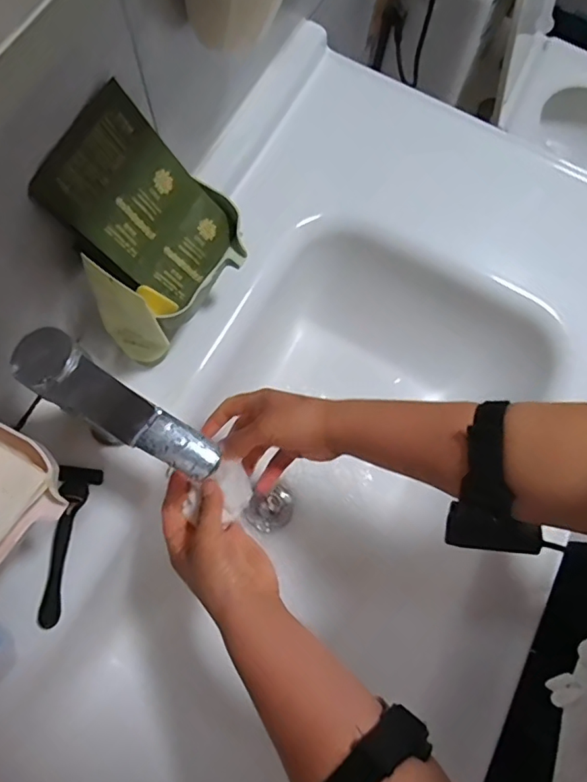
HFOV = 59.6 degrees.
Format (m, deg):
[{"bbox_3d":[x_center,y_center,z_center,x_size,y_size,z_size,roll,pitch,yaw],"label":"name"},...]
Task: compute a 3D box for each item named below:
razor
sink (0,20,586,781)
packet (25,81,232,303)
[{"bbox_3d":[-0.207,0.136,0.459,0.036,0.021,0.136,10,75,1],"label":"razor"},{"bbox_3d":[0.019,0.143,0.576,0.501,0.223,0.983,28,76,5],"label":"sink"},{"bbox_3d":[-0.113,-0.141,0.399,0.007,0.149,0.098,19,76,38],"label":"packet"}]

